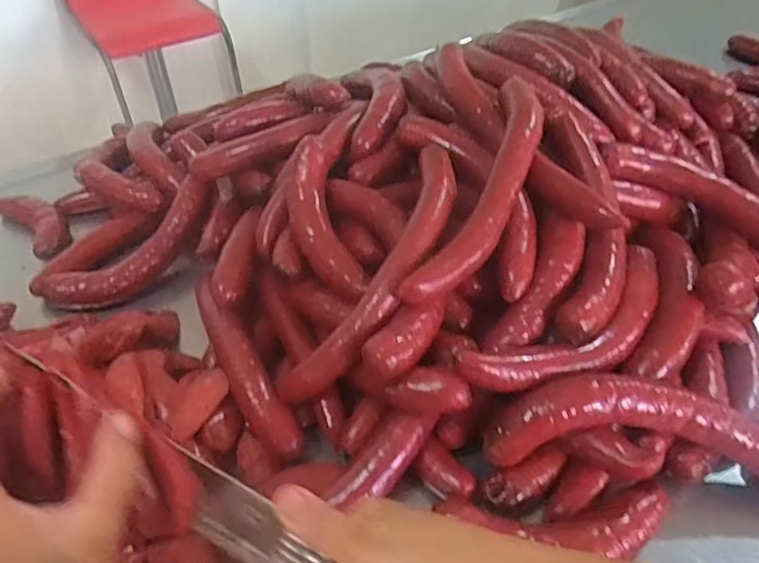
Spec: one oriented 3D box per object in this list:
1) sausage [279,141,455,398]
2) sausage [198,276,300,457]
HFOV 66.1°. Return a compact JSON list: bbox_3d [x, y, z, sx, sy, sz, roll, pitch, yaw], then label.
[{"bbox_3d":[0.003,-0.013,0.549,0.076,0.058,0.291,24,72,23],"label":"sausage"},{"bbox_3d":[-0.136,0.076,0.570,0.039,0.037,0.204,-23,48,-22],"label":"sausage"}]

